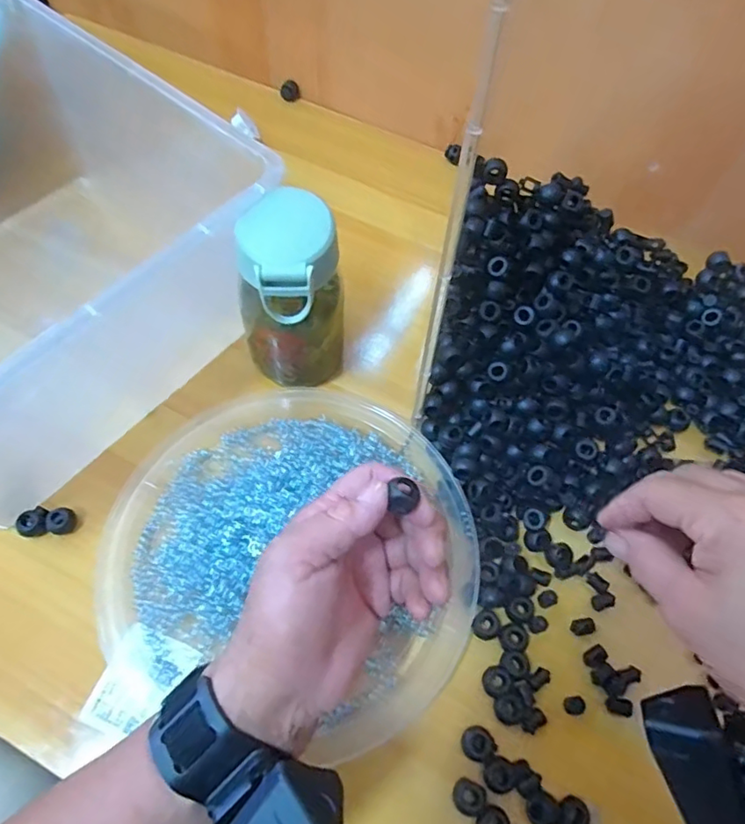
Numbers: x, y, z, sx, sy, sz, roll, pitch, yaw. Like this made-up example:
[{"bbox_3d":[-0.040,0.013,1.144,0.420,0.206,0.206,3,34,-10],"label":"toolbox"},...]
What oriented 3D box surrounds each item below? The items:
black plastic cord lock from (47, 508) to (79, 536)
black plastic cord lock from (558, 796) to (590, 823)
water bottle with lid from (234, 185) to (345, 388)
[{"bbox_3d":[-0.205,0.072,0.373,0.014,0.012,0.017,28,64,12],"label":"black plastic cord lock"},{"bbox_3d":[0.110,0.222,0.309,0.018,0.009,0.017,1,61,-2],"label":"black plastic cord lock"},{"bbox_3d":[-0.053,-0.073,0.382,0.067,0.136,0.057,-12,63,-9],"label":"water bottle with lid"}]

